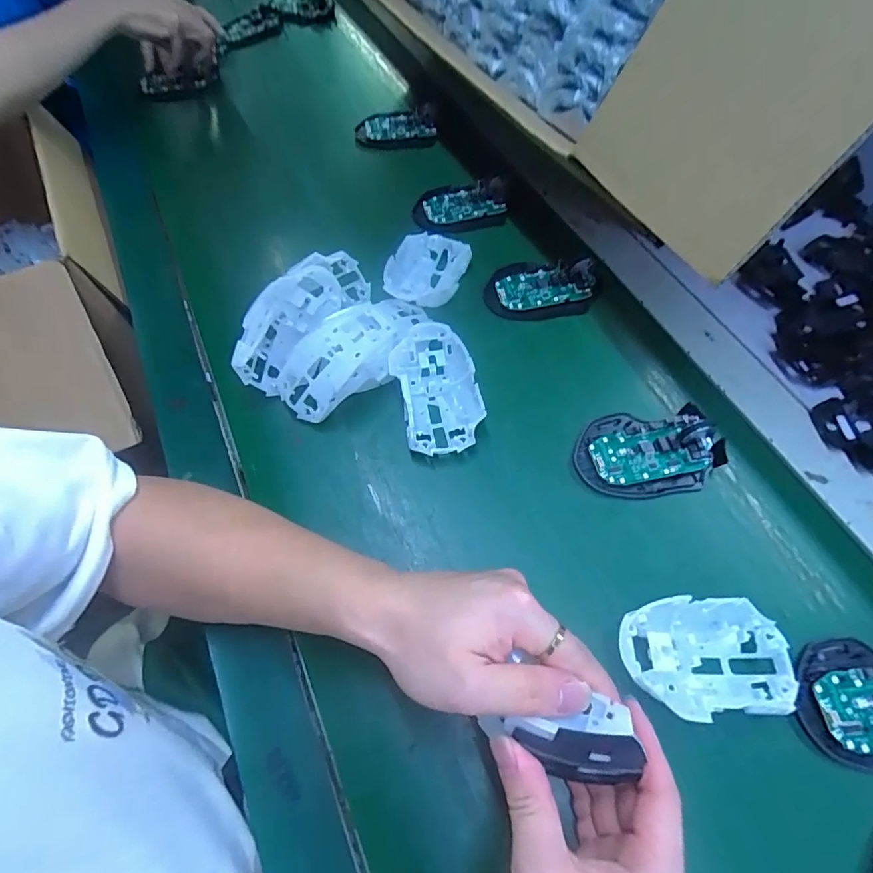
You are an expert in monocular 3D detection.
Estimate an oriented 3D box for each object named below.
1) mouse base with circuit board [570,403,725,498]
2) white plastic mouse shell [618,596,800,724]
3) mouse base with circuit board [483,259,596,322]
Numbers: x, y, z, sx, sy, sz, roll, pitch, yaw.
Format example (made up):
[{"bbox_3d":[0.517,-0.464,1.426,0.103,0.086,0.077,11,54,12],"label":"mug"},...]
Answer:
[{"bbox_3d":[0.173,0.012,0.407,0.115,0.019,0.074,-7,61,-1],"label":"mouse base with circuit board"},{"bbox_3d":[0.170,0.140,0.317,0.111,0.042,0.067,-5,61,0],"label":"white plastic mouse shell"},{"bbox_3d":[0.102,-0.149,0.492,0.105,0.027,0.064,-5,61,0],"label":"mouse base with circuit board"}]

